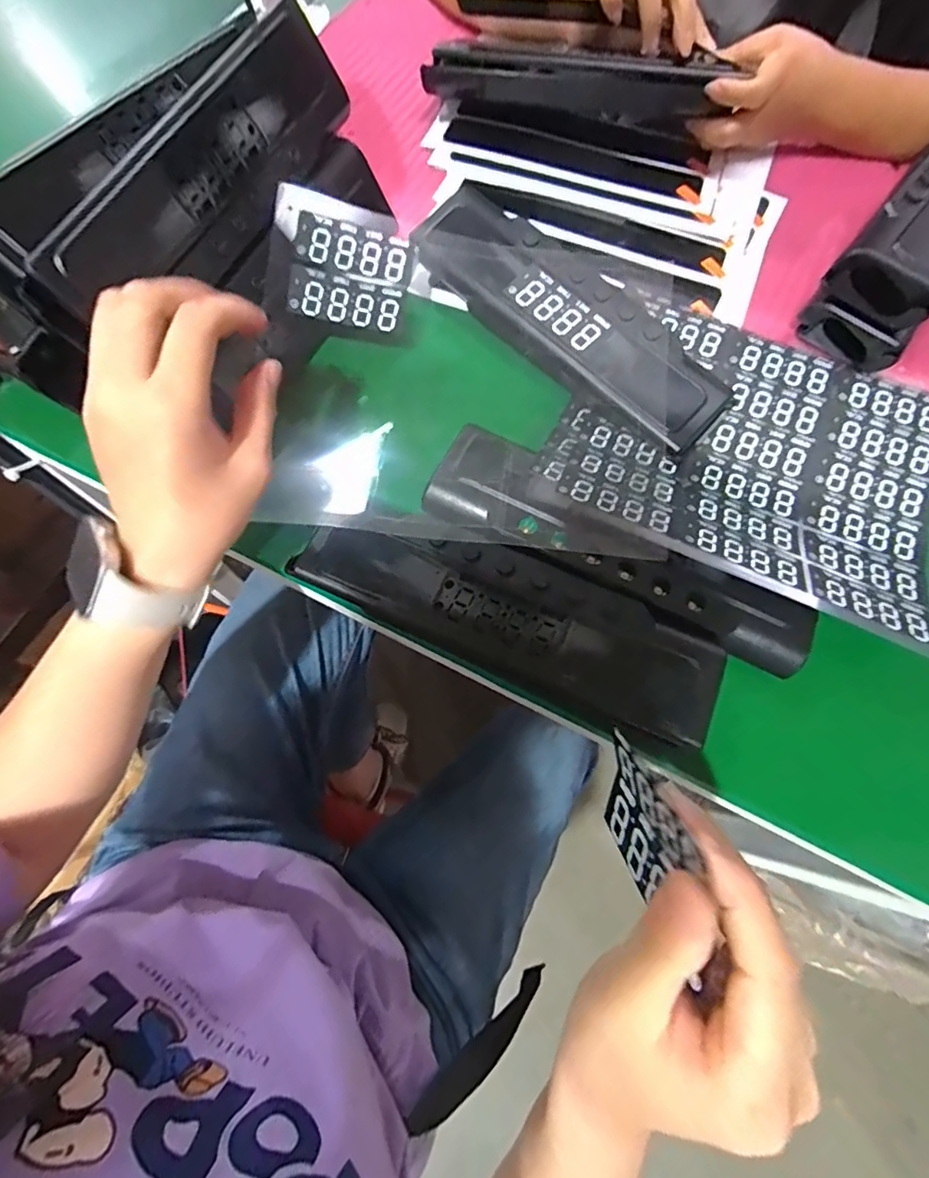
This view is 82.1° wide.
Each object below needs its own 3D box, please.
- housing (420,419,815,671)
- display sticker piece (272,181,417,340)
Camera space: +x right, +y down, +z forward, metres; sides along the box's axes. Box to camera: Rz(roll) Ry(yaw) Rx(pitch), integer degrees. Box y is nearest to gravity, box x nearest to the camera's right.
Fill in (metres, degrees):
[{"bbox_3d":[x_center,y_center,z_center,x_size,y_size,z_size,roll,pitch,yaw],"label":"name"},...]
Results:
[{"bbox_3d":[0.091,-0.021,0.321,0.241,0.021,0.064,30,74,8],"label":"housing"},{"bbox_3d":[-0.080,-0.218,0.359,0.090,0.007,0.078,9,92,-14],"label":"display sticker piece"}]

